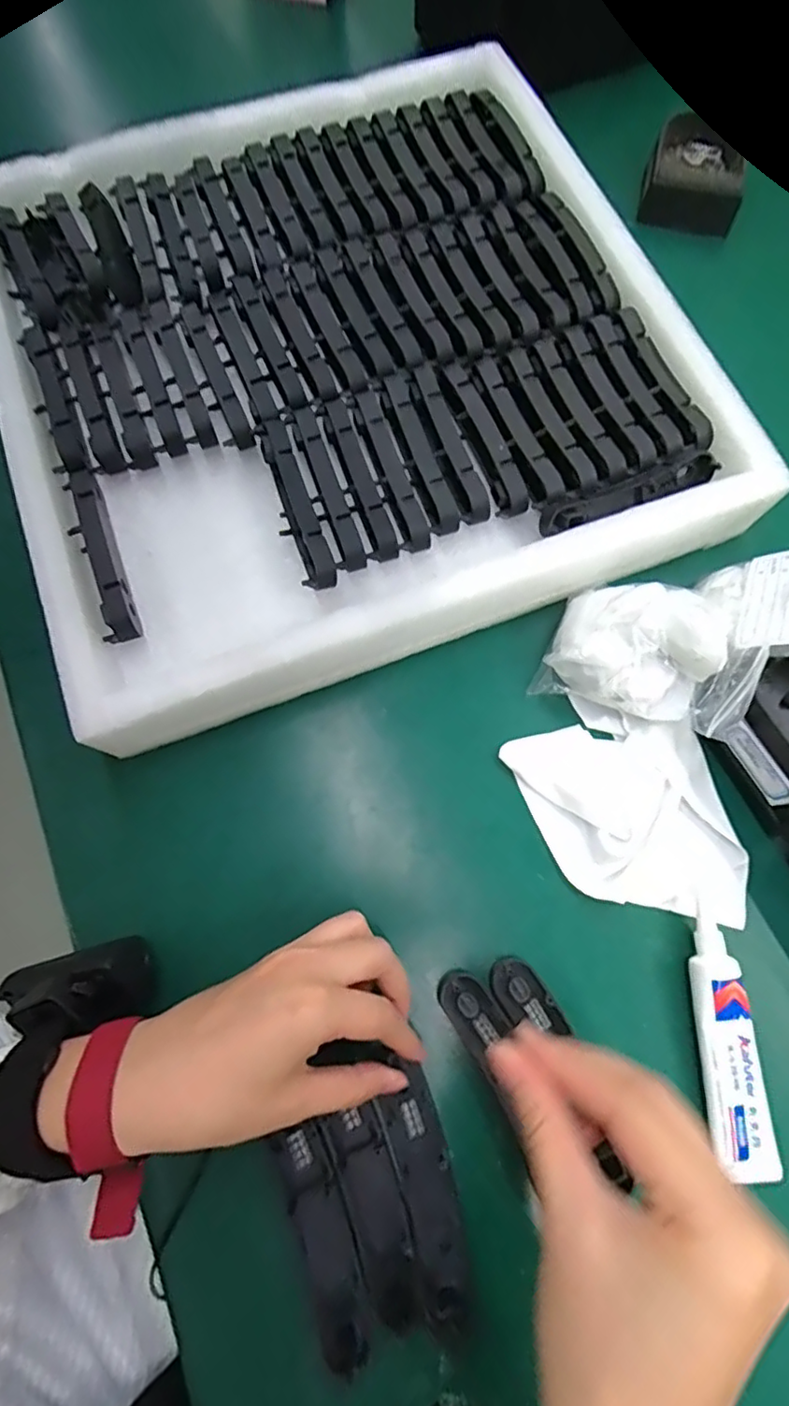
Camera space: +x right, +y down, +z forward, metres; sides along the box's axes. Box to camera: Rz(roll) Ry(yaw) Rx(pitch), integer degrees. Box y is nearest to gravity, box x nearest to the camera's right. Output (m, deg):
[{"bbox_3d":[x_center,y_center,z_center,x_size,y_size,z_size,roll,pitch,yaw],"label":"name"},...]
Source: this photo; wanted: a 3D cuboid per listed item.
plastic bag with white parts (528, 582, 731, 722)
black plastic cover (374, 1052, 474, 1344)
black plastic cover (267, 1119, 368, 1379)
[{"bbox_3d":[0.147,-0.031,0.367,0.098,0.059,0.078,23,74,7],"label":"plastic bag with white parts"},{"bbox_3d":[0.018,0.247,0.304,0.029,0.016,0.113,-12,75,-4],"label":"black plastic cover"},{"bbox_3d":[-0.035,0.267,0.298,0.027,0.010,0.108,-20,74,-6],"label":"black plastic cover"}]

